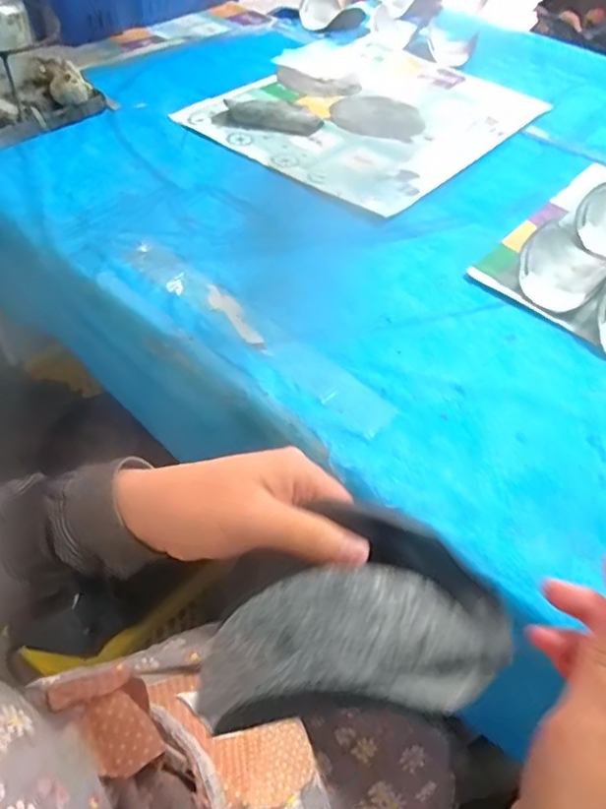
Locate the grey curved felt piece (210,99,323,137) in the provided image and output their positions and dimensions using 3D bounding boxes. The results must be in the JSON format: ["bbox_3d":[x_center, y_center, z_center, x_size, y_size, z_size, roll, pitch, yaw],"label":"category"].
[{"bbox_3d":[-0.052,-0.437,0.847,0.159,0.012,0.105,-10,55,-13],"label":"grey curved felt piece"}]

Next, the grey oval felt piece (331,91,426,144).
[{"bbox_3d":[0.124,-0.475,0.908,0.146,0.009,0.185,12,50,5],"label":"grey oval felt piece"}]

